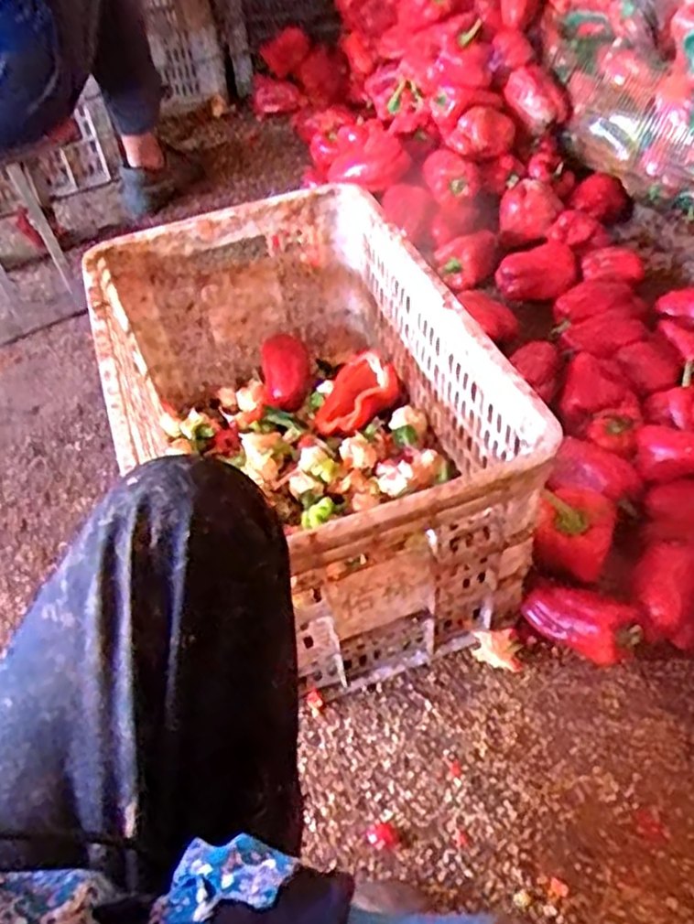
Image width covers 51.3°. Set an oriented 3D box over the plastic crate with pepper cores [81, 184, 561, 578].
[{"bbox_3d":[-0.059,-0.050,0.816,0.341,0.271,0.521,-17,49,-10],"label":"plastic crate with pepper cores"}]

